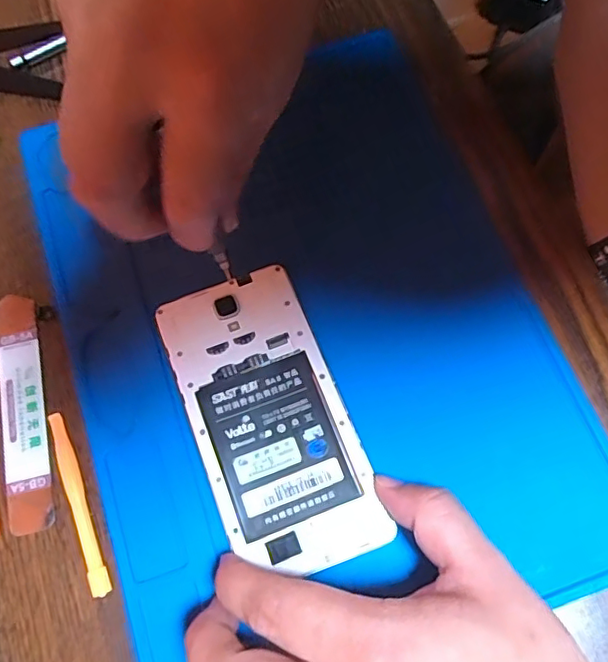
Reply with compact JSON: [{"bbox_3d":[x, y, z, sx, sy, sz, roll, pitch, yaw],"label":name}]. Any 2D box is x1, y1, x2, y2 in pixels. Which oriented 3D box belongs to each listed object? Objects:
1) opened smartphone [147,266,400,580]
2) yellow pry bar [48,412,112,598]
[{"bbox_3d":[-0.017,0.039,0.263,0.069,0.006,0.140,-23,73,-7],"label":"opened smartphone"},{"bbox_3d":[-0.103,0.077,0.256,0.009,0.007,0.084,-23,73,-7],"label":"yellow pry bar"}]

